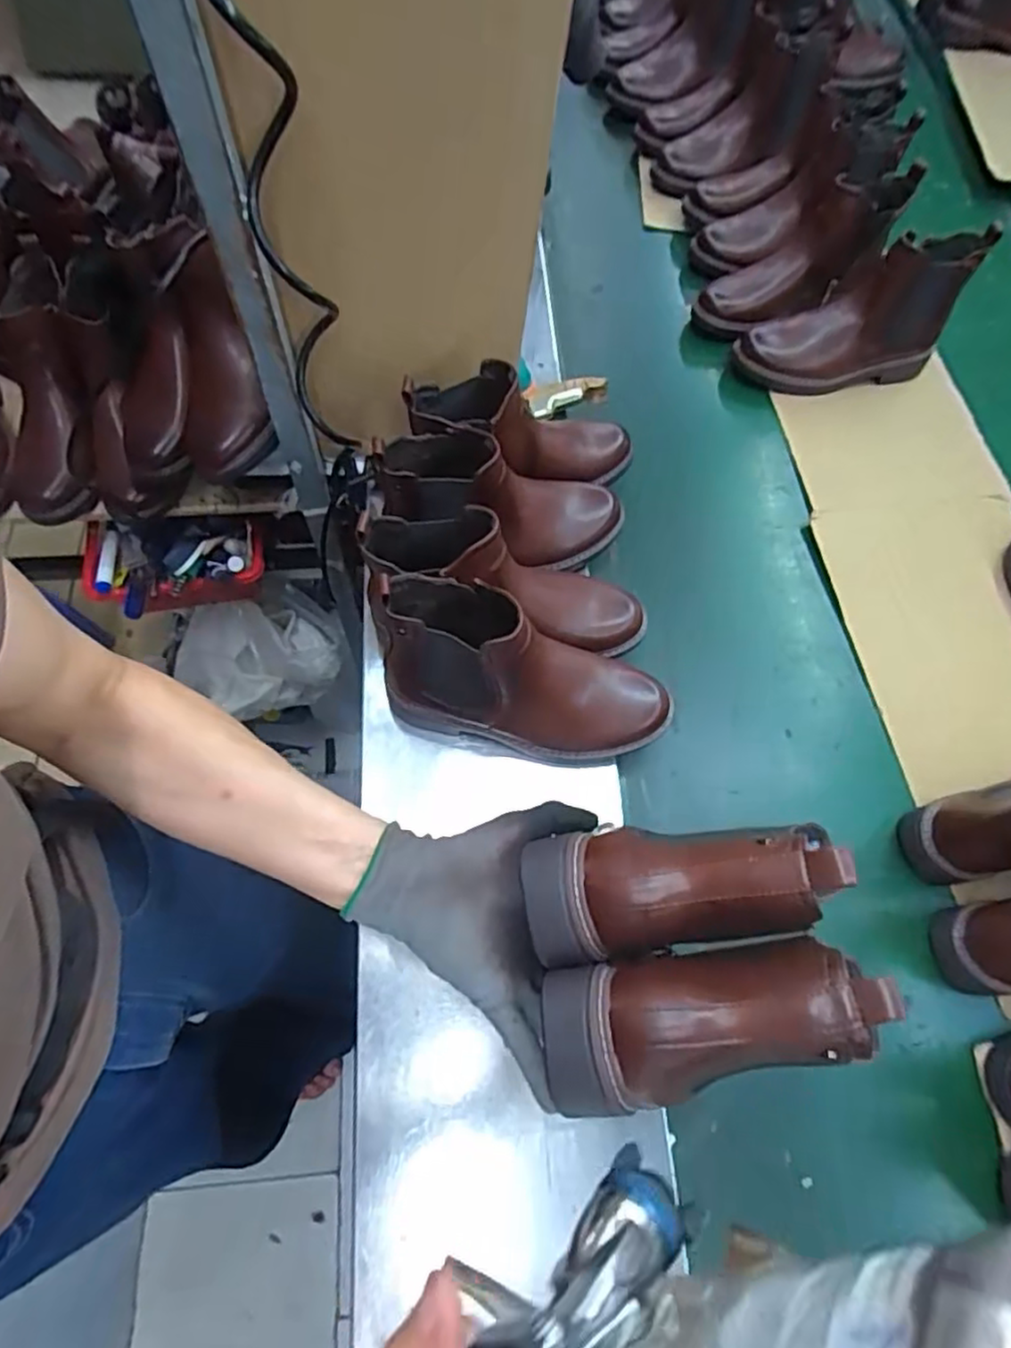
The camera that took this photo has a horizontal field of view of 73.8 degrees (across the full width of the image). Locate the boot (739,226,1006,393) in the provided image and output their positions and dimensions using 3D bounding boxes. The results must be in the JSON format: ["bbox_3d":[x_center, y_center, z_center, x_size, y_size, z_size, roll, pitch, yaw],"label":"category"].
[{"bbox_3d":[0.426,-0.439,0.823,0.244,0.153,0.098,-10,67,-7],"label":"boot"}]

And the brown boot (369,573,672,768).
[{"bbox_3d":[0.023,0.003,0.561,0.249,0.146,0.091,9,66,1],"label":"brown boot"}]

